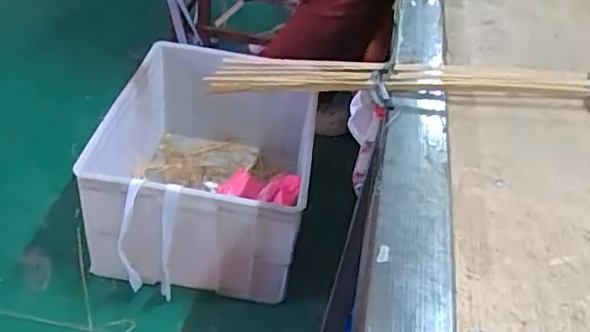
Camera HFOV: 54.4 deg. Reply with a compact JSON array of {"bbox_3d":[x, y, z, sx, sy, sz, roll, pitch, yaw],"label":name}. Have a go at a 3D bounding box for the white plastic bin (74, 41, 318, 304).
[{"bbox_3d":[-0.176,-0.007,1.229,0.398,0.292,0.501,9,38,0],"label":"white plastic bin"}]

